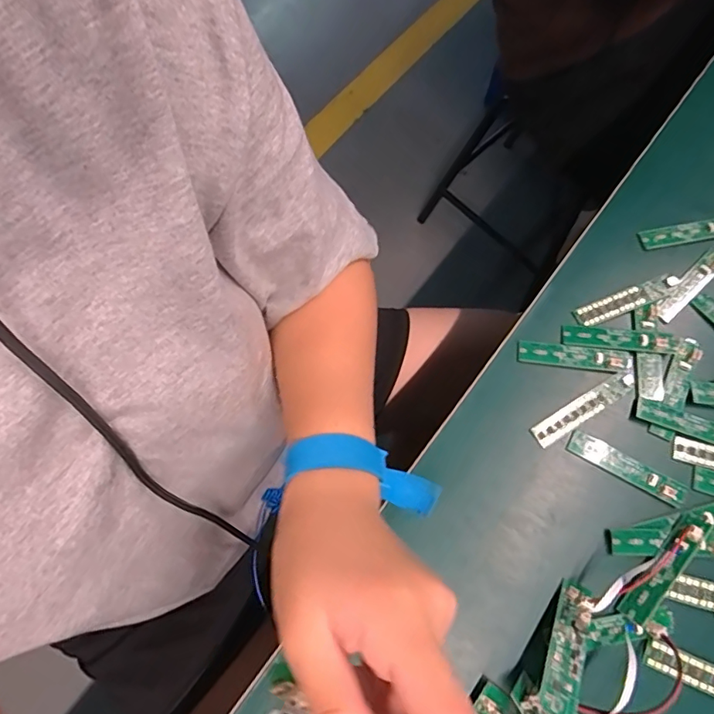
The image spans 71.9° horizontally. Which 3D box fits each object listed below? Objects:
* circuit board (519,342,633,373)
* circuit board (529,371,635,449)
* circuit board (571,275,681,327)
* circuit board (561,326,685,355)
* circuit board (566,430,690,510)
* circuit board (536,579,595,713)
[{"bbox_3d":[0.167,0.000,0.381,0.081,0.004,0.018,7,70,5],"label":"circuit board"},{"bbox_3d":[0.171,0.038,0.371,0.088,0.004,0.017,-32,80,-5],"label":"circuit board"},{"bbox_3d":[0.217,-0.046,0.396,0.086,0.006,0.018,-21,70,-5],"label":"circuit board"},{"bbox_3d":[0.209,-0.014,0.386,0.092,0.005,0.019,7,70,5],"label":"circuit board"},{"bbox_3d":[0.195,0.080,0.356,0.084,0.004,0.018,29,74,12],"label":"circuit board"},{"bbox_3d":[0.131,0.179,0.305,0.021,0.009,0.079,25,52,11],"label":"circuit board"}]

